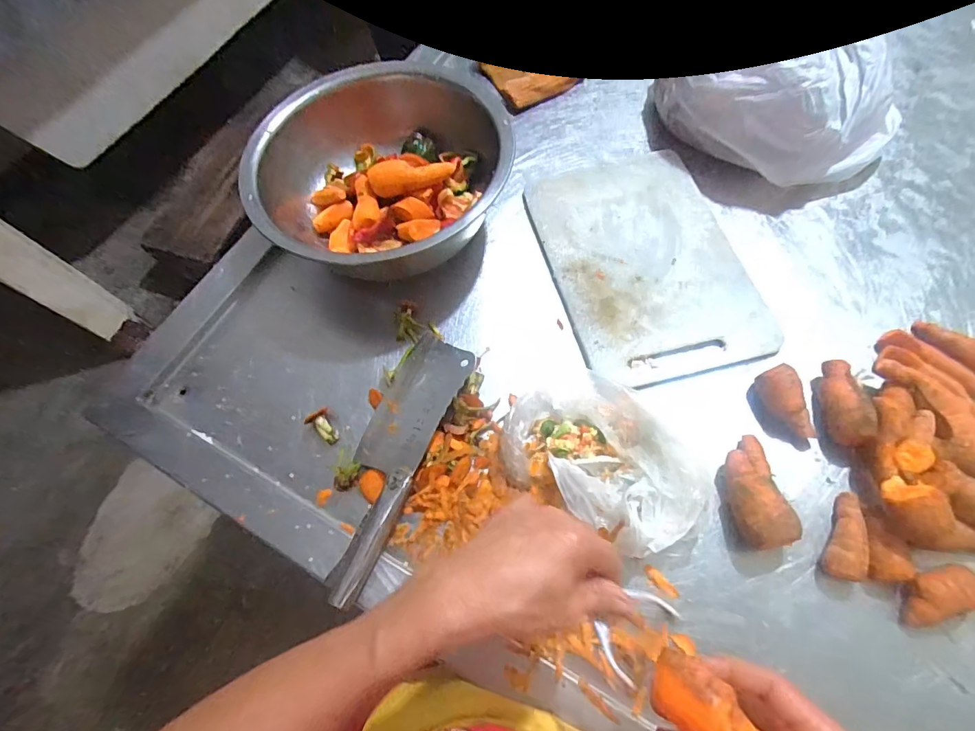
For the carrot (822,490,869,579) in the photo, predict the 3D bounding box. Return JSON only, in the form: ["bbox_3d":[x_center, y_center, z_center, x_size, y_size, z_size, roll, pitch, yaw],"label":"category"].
[{"bbox_3d":[0.364,0.171,0.471,0.030,0.031,0.089,27,70,15],"label":"carrot"}]

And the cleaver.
[{"bbox_3d":[-0.109,0.099,0.522,0.084,0.031,0.291,22,68,13],"label":"cleaver"}]

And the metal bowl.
[{"bbox_3d":[-0.139,-0.256,0.645,0.339,0.109,0.322,2,66,5],"label":"metal bowl"}]

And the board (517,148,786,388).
[{"bbox_3d":[0.204,-0.149,0.631,0.234,0.010,0.353,-14,65,-3],"label":"board"}]

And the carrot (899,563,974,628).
[{"bbox_3d":[0.428,0.217,0.447,0.068,0.035,0.037,-21,65,-6],"label":"carrot"}]

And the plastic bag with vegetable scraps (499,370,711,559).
[{"bbox_3d":[0.126,0.095,0.505,0.208,0.037,0.144,29,71,15],"label":"plastic bag with vegetable scraps"}]

